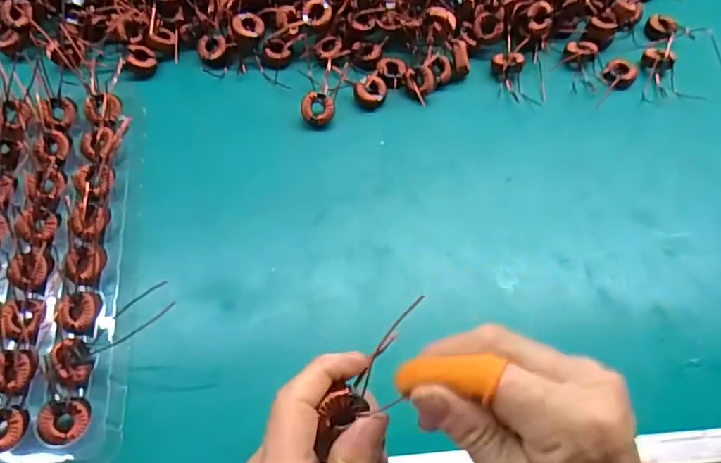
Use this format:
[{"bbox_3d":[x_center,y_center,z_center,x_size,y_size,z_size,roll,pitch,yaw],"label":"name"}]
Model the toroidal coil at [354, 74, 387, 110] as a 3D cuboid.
[{"bbox_3d":[0.009,-0.118,0.464,0.027,0.012,0.026,-1,96,-12],"label":"toroidal coil"}]

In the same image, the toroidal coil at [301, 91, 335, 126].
[{"bbox_3d":[-0.035,-0.101,0.452,0.027,0.013,0.026,-3,104,-7],"label":"toroidal coil"}]

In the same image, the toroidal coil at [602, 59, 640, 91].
[{"bbox_3d":[0.236,-0.144,0.495,0.028,0.011,0.031,34,65,14],"label":"toroidal coil"}]

